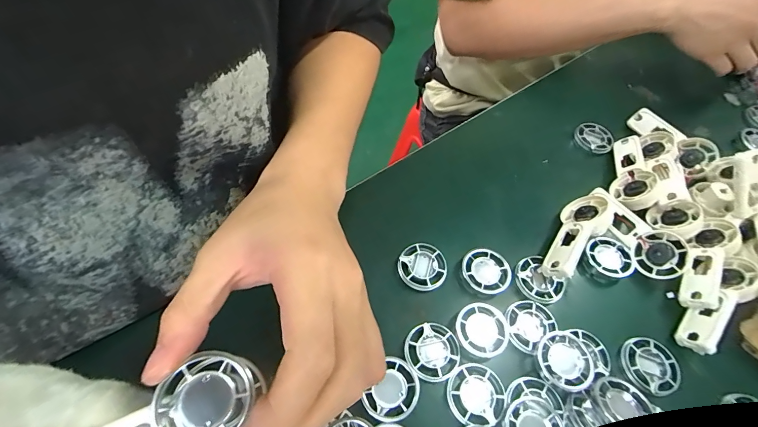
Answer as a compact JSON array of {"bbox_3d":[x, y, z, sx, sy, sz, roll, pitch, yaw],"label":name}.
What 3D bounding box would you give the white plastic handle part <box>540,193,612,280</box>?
[{"bbox_3d":[0.166,0.018,0.319,0.036,0.026,0.095,41,63,18],"label":"white plastic handle part"}]

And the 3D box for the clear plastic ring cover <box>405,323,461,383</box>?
[{"bbox_3d":[0.038,0.097,0.264,0.038,0.006,0.038,8,58,-1],"label":"clear plastic ring cover"}]

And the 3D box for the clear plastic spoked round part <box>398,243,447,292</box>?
[{"bbox_3d":[0.035,0.045,0.304,0.039,0.014,0.038,-38,69,-25],"label":"clear plastic spoked round part"}]

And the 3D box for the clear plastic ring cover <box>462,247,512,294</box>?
[{"bbox_3d":[0.087,0.047,0.302,0.039,0.010,0.037,18,58,6],"label":"clear plastic ring cover"}]

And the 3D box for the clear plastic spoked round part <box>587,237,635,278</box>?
[{"bbox_3d":[0.199,0.037,0.321,0.039,0.009,0.034,41,63,18],"label":"clear plastic spoked round part"}]

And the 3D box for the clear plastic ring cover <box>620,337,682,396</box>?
[{"bbox_3d":[0.199,0.114,0.277,0.041,0.009,0.040,-6,59,-9],"label":"clear plastic ring cover"}]

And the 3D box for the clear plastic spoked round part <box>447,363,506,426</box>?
[{"bbox_3d":[0.066,0.122,0.252,0.038,0.004,0.038,3,58,-4],"label":"clear plastic spoked round part"}]

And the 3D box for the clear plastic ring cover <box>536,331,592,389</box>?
[{"bbox_3d":[0.133,0.104,0.265,0.037,0.007,0.039,35,62,15],"label":"clear plastic ring cover"}]

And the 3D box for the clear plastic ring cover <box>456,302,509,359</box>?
[{"bbox_3d":[0.077,0.085,0.275,0.039,0.006,0.037,-23,63,-18],"label":"clear plastic ring cover"}]

